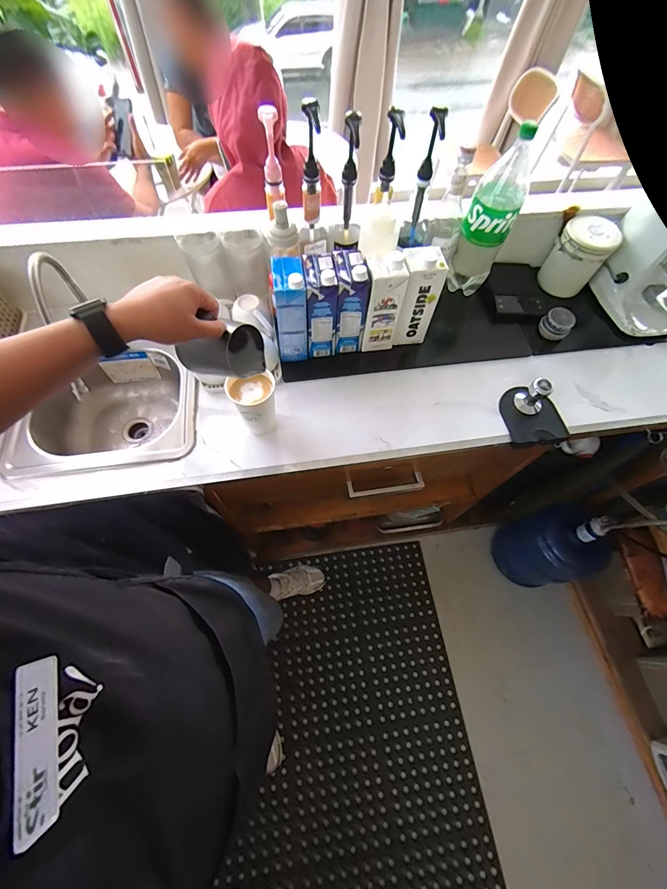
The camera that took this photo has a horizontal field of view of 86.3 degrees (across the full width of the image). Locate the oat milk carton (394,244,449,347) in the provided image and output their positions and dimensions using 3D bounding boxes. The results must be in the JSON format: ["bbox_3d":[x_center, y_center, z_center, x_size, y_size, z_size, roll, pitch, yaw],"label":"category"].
[{"bbox_3d":[0.178,-0.318,0.767,0.089,0.194,0.079,-8,65,-7],"label":"oat milk carton"}]

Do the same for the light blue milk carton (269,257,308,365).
[{"bbox_3d":[-0.092,-0.276,0.737,0.064,0.188,0.098,-9,65,-7],"label":"light blue milk carton"}]

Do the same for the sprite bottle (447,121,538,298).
[{"bbox_3d":[0.339,-0.487,0.786,0.096,0.339,0.097,24,65,9],"label":"sprite bottle"}]

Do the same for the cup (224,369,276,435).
[{"bbox_3d":[-0.150,-0.081,0.696,0.091,0.124,0.083,-27,68,-15],"label":"cup"}]

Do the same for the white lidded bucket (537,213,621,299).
[{"bbox_3d":[0.616,-0.477,0.902,0.120,0.147,0.123,1,64,-2],"label":"white lidded bucket"}]

